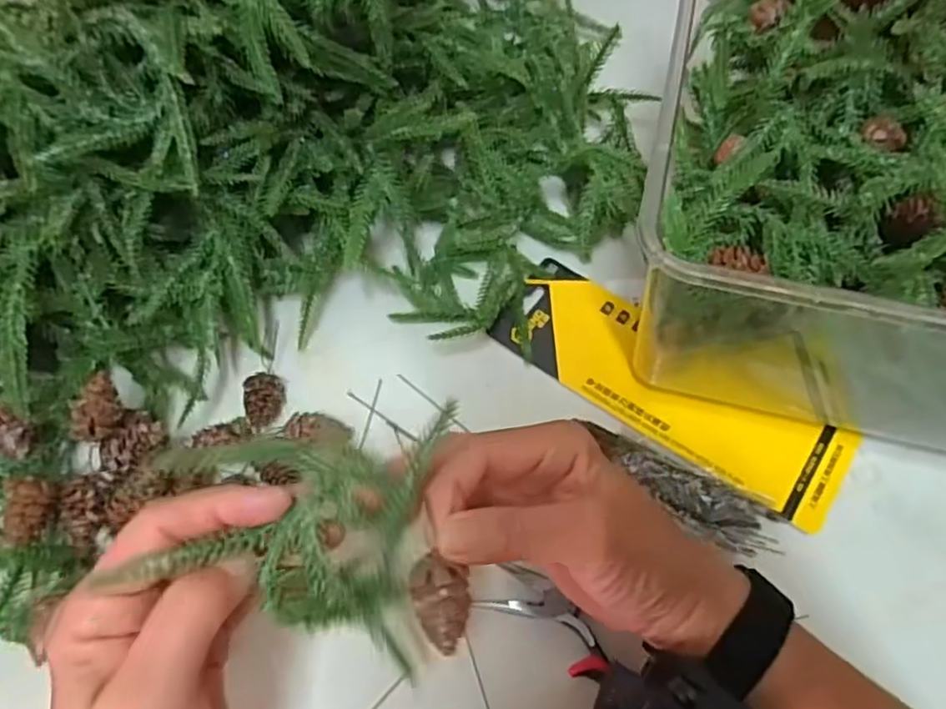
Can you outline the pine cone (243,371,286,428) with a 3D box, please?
[{"bbox_3d":[-0.126,0.028,0.391,0.019,0.022,0.037,-1,60,0],"label":"pine cone"}]

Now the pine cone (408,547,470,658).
[{"bbox_3d":[-0.010,0.091,0.241,0.020,0.020,0.034,-8,92,7],"label":"pine cone"}]

